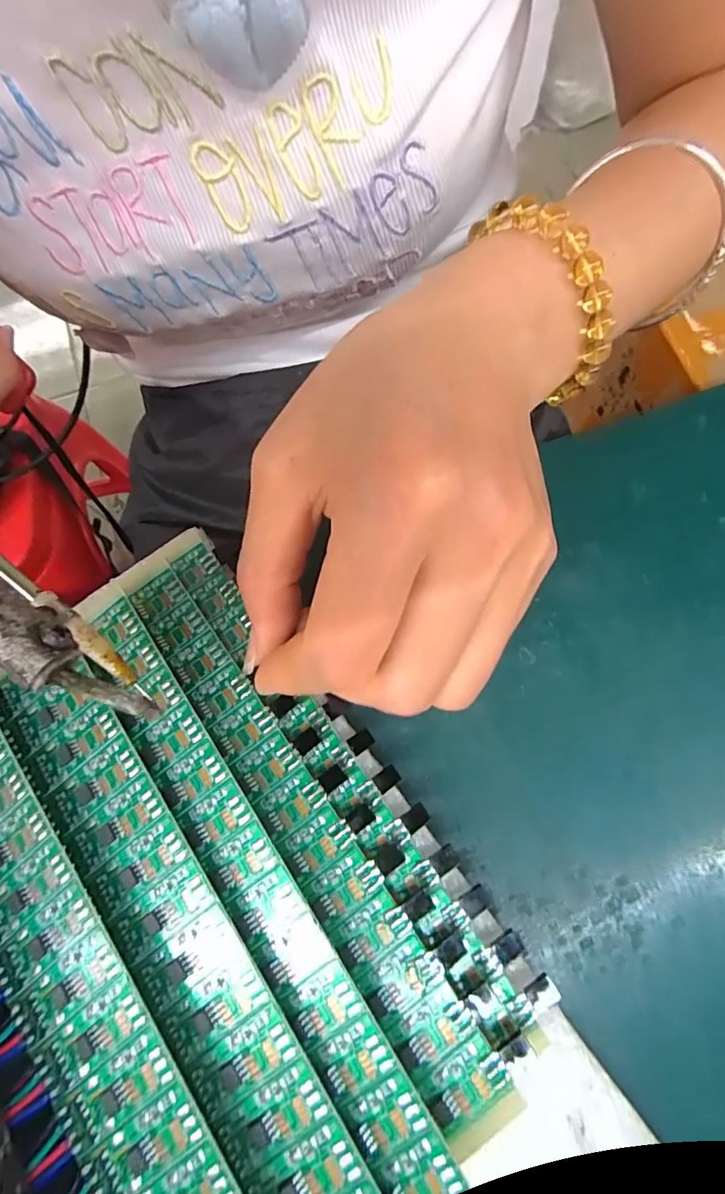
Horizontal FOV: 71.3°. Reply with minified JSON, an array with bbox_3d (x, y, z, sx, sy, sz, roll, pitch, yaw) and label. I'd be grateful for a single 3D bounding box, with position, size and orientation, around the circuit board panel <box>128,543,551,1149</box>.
[{"bbox_3d":[-0.015,0.048,0.139,0.037,0.007,0.167,-35,74,-14],"label":"circuit board panel"}]

